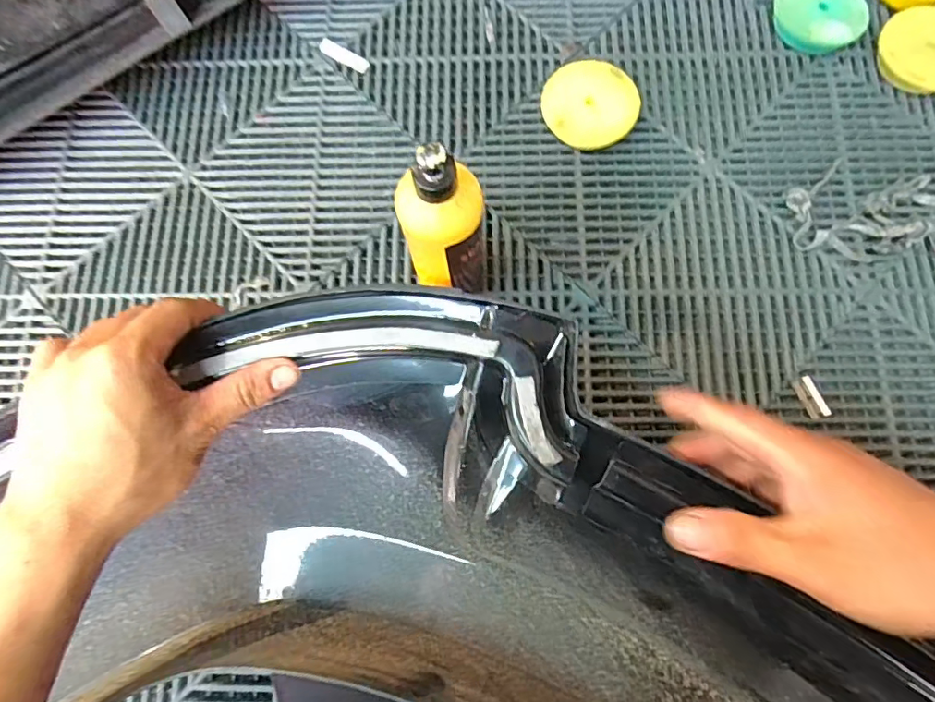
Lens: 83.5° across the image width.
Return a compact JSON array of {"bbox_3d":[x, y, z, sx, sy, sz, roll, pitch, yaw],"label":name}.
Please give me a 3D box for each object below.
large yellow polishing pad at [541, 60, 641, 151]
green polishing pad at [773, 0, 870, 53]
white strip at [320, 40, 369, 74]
[{"bbox_3d":[0.130,-0.260,0.561,0.099,0.032,0.089,4,77,3],"label":"large yellow polishing pad"},{"bbox_3d":[0.384,-0.368,0.574,0.096,0.029,0.086,34,80,8],"label":"green polishing pad"},{"bbox_3d":[-0.141,-0.338,0.599,0.064,0.004,0.017,31,80,8],"label":"white strip"}]

